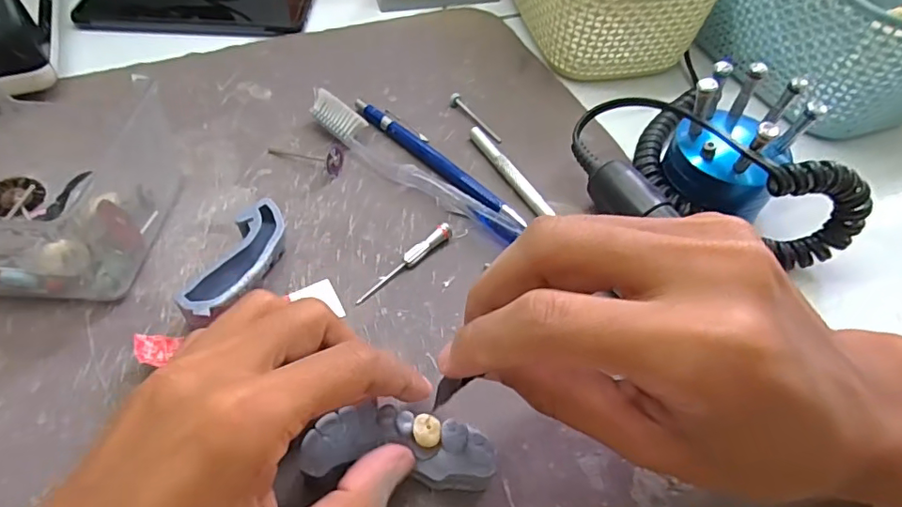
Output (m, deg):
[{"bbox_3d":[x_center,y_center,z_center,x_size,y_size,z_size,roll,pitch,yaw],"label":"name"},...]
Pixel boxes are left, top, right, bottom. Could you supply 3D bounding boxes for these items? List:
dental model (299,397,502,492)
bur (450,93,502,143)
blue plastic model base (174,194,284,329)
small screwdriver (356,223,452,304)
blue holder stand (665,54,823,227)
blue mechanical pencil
[{"bbox_3d":[-0.019,0.074,0.197,0.067,0.019,0.028,5,52,-3],"label":"dental model"},{"bbox_3d":[0.015,-0.085,0.332,0.009,0.007,0.045,-28,59,-23],"label":"bur"},{"bbox_3d":[-0.096,0.008,0.246,0.025,0.021,0.069,15,53,7],"label":"blue plastic model base"},{"bbox_3d":[-0.022,0.005,0.261,0.008,0.009,0.059,39,60,23],"label":"small screwdriver"},{"bbox_3d":[0.148,-0.056,0.280,0.060,0.062,0.057,38,59,23],"label":"blue holder stand"},{"bbox_3d":[-0.010,-0.053,0.305,0.011,0.009,0.133,-35,62,-26],"label":"blue mechanical pencil"}]

